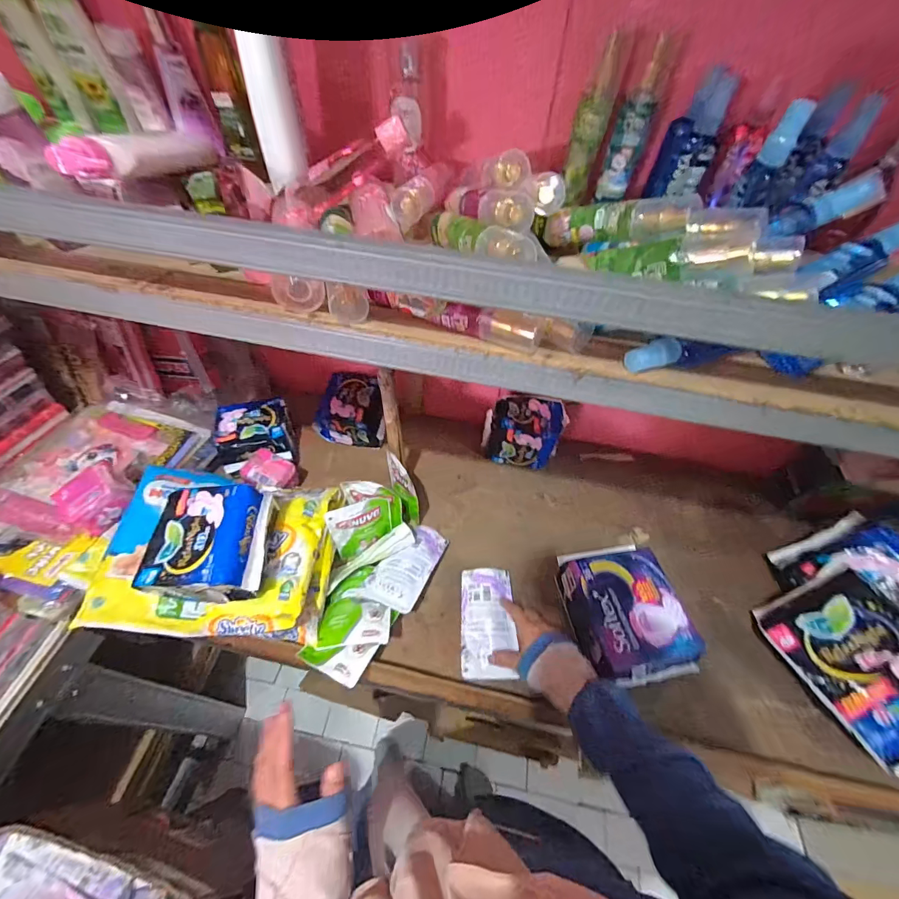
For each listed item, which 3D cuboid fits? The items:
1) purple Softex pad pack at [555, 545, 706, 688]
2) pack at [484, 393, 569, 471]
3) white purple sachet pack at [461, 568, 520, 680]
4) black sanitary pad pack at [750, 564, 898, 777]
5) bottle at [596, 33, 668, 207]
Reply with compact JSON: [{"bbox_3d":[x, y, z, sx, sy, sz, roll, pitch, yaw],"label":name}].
[{"bbox_3d":[0.261,0.245,0.590,0.145,0.079,0.177,-8,51,-10],"label":"purple Softex pad pack"},{"bbox_3d":[0.140,-0.028,0.757,0.146,0.138,0.067,9,50,4],"label":"pack"},{"bbox_3d":[0.057,0.260,0.601,0.080,0.019,0.154,5,58,0],"label":"white purple sachet pack"},{"bbox_3d":[0.554,0.281,0.525,0.040,0.152,0.203,16,35,-50],"label":"black sanitary pad pack"},{"bbox_3d":[0.199,-0.348,0.428,0.035,0.129,0.042,21,52,13],"label":"bottle"}]

